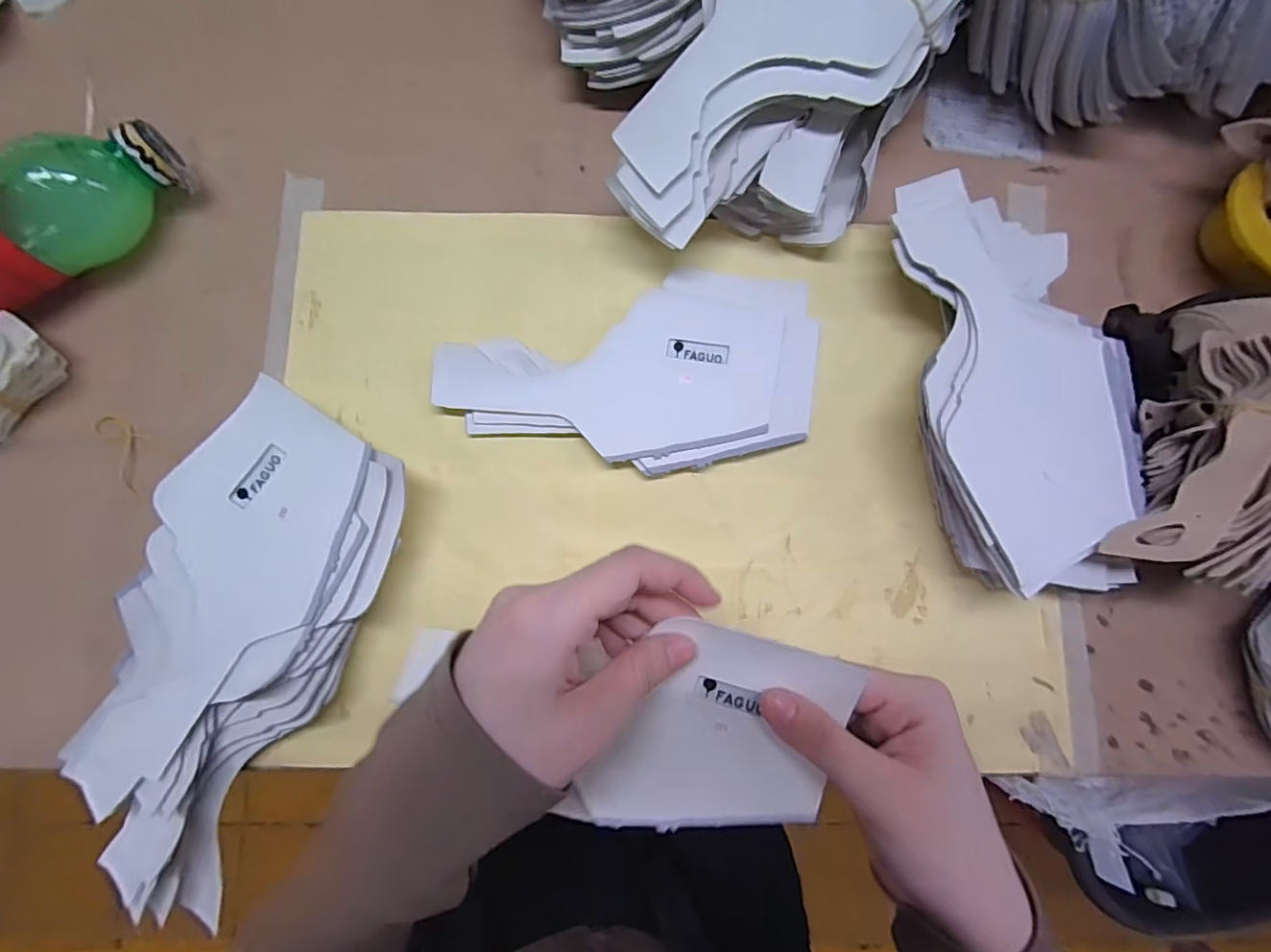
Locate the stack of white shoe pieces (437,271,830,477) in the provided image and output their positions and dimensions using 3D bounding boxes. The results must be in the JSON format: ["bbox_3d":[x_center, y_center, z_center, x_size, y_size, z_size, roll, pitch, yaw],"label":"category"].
[{"bbox_3d":[0.000,-0.052,0.312,0.211,0.014,0.105,-13,84,-3],"label":"stack of white shoe pieces"}]

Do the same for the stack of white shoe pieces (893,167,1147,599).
[{"bbox_3d":[0.194,-0.051,0.295,0.104,0.051,0.217,-5,83,-2],"label":"stack of white shoe pieces"}]

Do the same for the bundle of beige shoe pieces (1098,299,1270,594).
[{"bbox_3d":[0.303,-0.016,0.251,0.093,0.044,0.149,23,83,2],"label":"bundle of beige shoe pieces"}]

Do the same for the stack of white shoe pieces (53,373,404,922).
[{"bbox_3d":[-0.206,0.087,0.280,0.109,0.038,0.249,24,83,2],"label":"stack of white shoe pieces"}]

